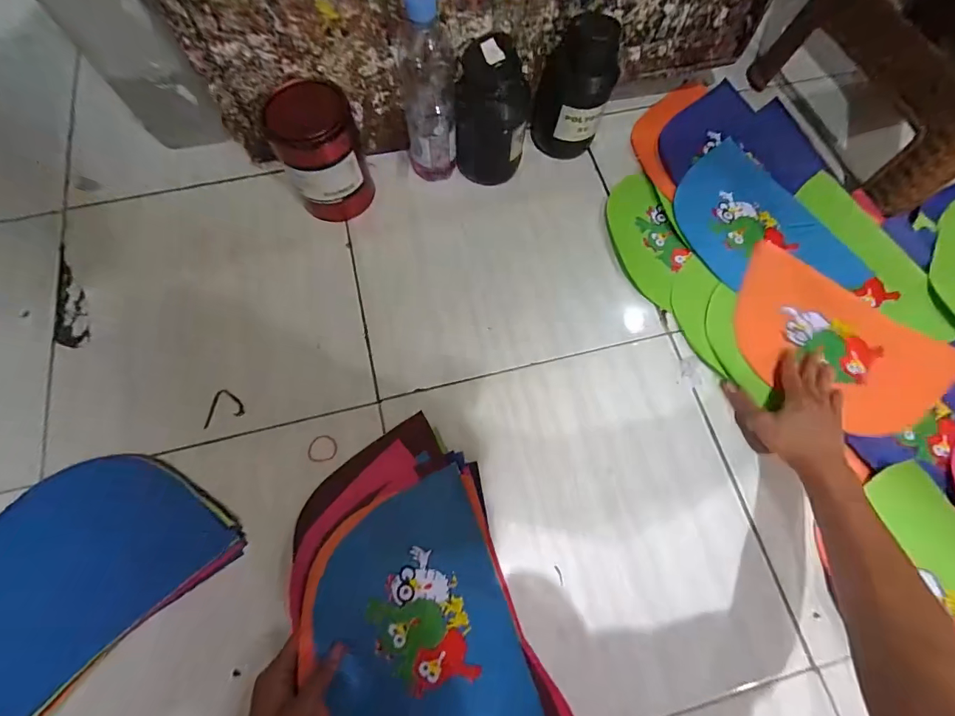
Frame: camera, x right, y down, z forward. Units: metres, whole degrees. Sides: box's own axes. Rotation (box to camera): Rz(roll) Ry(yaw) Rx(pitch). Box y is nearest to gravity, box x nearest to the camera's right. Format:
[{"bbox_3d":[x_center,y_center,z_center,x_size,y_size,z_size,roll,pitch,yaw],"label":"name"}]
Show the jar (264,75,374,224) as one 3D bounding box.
[{"bbox_3d":[-0.212,-0.280,0.560,0.109,0.161,0.113,-21,73,-8],"label":"jar"}]

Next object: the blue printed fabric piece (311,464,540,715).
[{"bbox_3d":[-0.062,0.284,0.433,0.185,0.025,0.280,-18,72,-7],"label":"blue printed fabric piece"}]

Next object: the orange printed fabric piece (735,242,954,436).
[{"bbox_3d":[0.478,-0.017,0.562,0.283,0.024,0.173,38,83,9],"label":"orange printed fabric piece"}]

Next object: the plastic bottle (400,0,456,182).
[{"bbox_3d":[-0.063,-0.338,0.539,0.064,0.233,0.076,0,71,-1],"label":"plastic bottle"}]

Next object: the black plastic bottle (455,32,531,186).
[{"bbox_3d":[0.021,-0.335,0.577,0.099,0.172,0.095,9,71,2],"label":"black plastic bottle"}]

